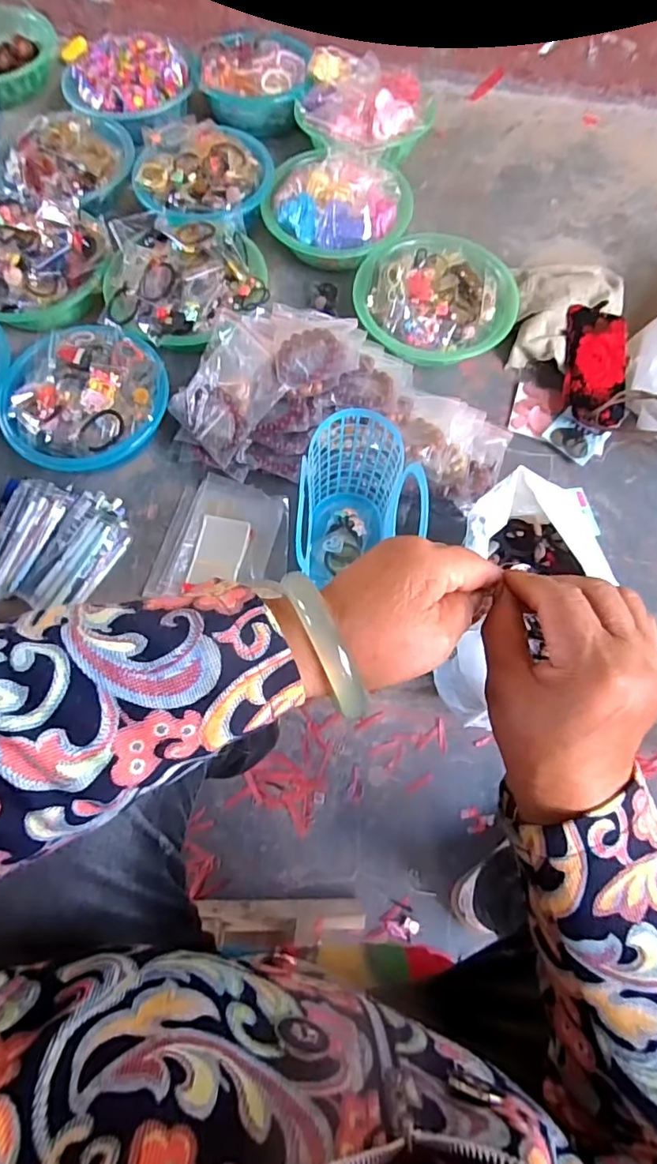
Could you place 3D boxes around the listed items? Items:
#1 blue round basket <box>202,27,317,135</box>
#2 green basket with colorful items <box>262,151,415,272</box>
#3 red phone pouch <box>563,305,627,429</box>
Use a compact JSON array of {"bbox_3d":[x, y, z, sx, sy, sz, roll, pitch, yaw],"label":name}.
[{"bbox_3d":[-0.129,-0.920,0.991,0.189,0.063,0.183,0,70,0],"label":"blue round basket"},{"bbox_3d":[0.011,-0.599,0.876,0.229,0.094,0.193,14,71,5],"label":"green basket with colorful items"},{"bbox_3d":[0.398,-0.319,0.803,0.097,0.035,0.191,6,70,2],"label":"red phone pouch"}]

